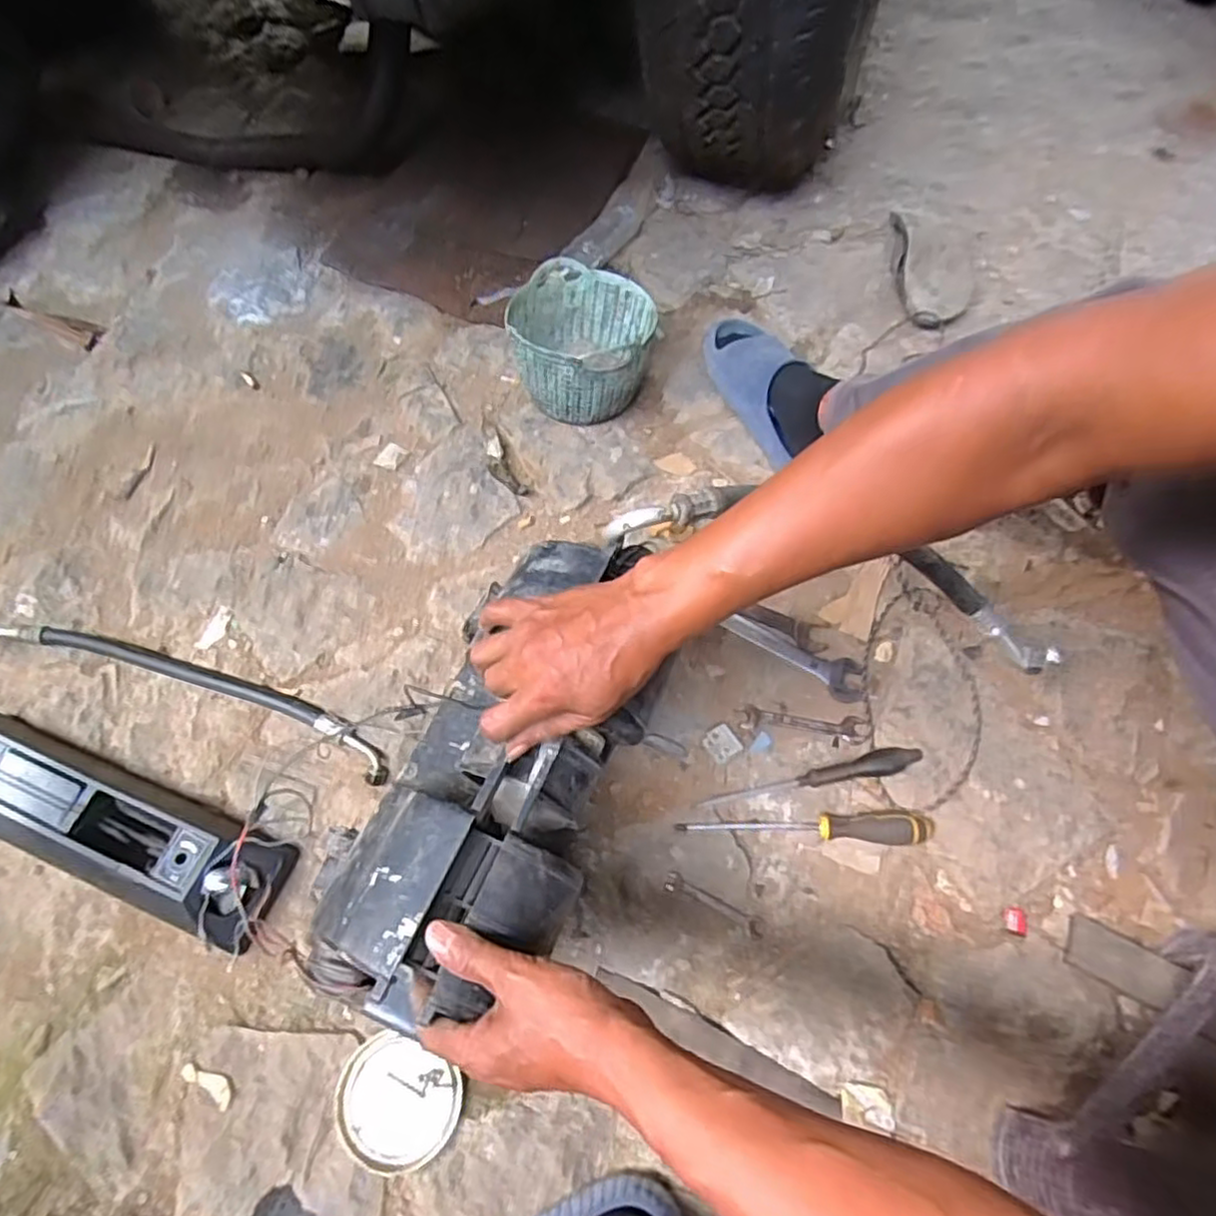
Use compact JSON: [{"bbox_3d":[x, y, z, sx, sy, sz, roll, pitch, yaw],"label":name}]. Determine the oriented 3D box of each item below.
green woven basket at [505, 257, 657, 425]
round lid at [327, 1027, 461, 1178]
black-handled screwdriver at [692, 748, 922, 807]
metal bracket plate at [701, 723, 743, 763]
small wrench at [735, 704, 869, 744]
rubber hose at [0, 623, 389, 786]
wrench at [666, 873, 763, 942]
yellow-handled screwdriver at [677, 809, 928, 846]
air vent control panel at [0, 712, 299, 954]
[{"bbox_3d":[-0.036,-0.348,0.954,0.174,0.130,0.176,12,65,5],"label":"green woven basket"},{"bbox_3d":[-0.183,0.427,0.616,0.104,0.014,0.094,15,65,6],"label":"round lid"},{"bbox_3d":[0.212,0.183,0.754,0.237,0.027,0.026,-13,65,-7],"label":"black-handled screwdriver"},{"bbox_3d":[0.124,0.147,0.778,0.034,0.014,0.035,-30,68,-14],"label":"metal bracket plate"},{"bbox_3d":[0.217,0.129,0.800,0.139,0.012,0.030,8,65,3],"label":"small wrench"},{"bbox_3d":[-0.466,0.087,0.792,0.490,0.034,0.058,17,65,7],"label":"rubber hose"},{"bbox_3d":[0.104,0.292,0.702,0.101,0.010,0.021,24,67,11],"label":"wrench"},{"bbox_3d":[0.201,0.216,0.727,0.255,0.036,0.034,3,64,1],"label":"yellow-handled screwdriver"},{"bbox_3d":[-0.503,0.213,0.711,0.382,0.064,0.104,21,66,9],"label":"air vent control panel"}]

